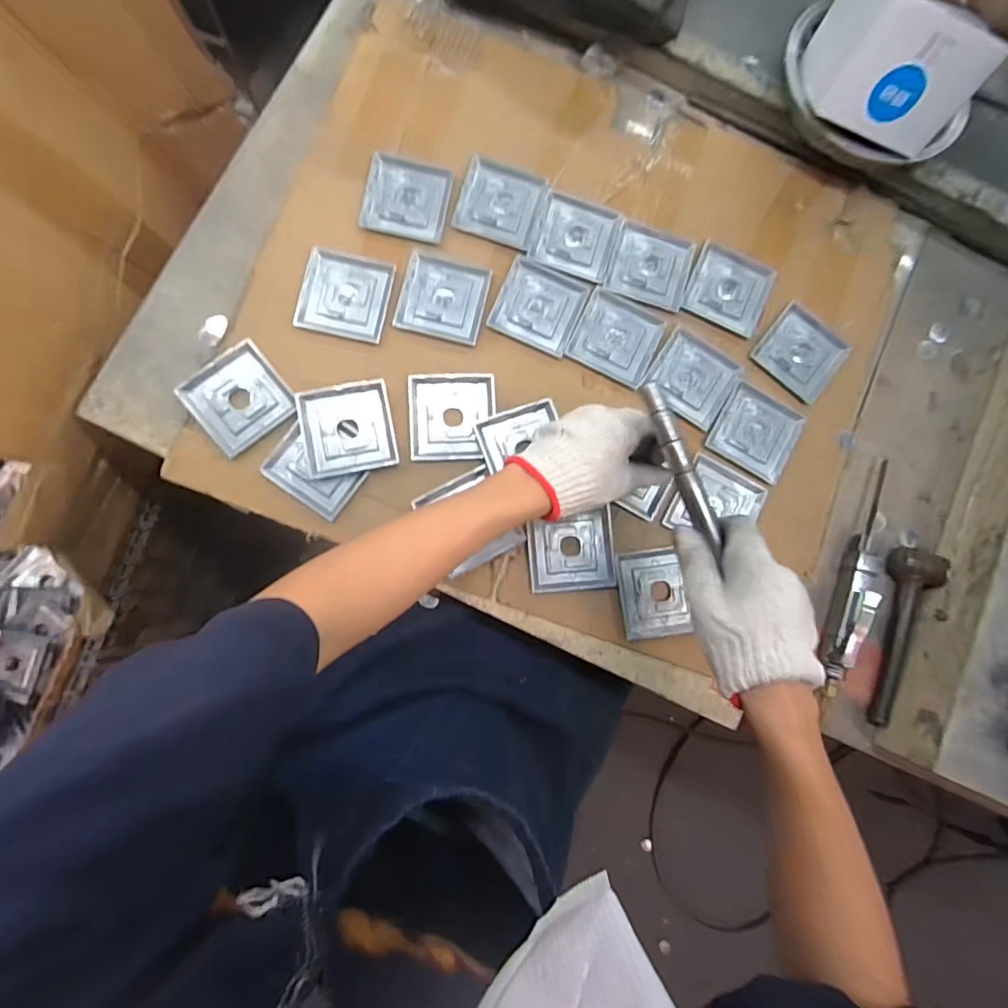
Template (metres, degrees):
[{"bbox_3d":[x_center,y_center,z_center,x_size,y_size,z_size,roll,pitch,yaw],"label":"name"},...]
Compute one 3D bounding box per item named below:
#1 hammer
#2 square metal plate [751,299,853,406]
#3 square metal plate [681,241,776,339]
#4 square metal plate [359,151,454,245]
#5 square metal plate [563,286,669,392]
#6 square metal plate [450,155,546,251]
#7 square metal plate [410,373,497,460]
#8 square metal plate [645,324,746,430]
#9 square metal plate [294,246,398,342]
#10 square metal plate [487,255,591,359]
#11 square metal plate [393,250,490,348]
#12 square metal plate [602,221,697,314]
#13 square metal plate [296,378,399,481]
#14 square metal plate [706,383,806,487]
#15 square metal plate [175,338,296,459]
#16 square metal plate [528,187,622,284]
[{"bbox_3d":[0.425,0.140,0.541,0.043,0.028,0.186,13,83,-3],"label":"hammer"},{"bbox_3d":[0.343,-0.174,0.590,0.090,0.013,0.098,41,82,1],"label":"square metal plate"},{"bbox_3d":[0.260,-0.248,0.592,0.089,0.005,0.087,23,82,-2],"label":"square metal plate"},{"bbox_3d":[-0.108,-0.340,0.572,0.091,0.004,0.090,10,83,-4],"label":"square metal plate"},{"bbox_3d":[0.127,-0.187,0.575,0.090,0.004,0.092,26,82,-1],"label":"square metal plate"},{"bbox_3d":[-0.003,-0.339,0.579,0.090,0.004,0.091,17,82,-3],"label":"square metal plate"},{"bbox_3d":[-0.054,-0.092,0.543,0.089,0.007,0.092,-2,84,-5],"label":"square metal plate"},{"bbox_3d":[0.213,-0.142,0.578,0.088,0.011,0.091,34,82,0],"label":"square metal plate"},{"bbox_3d":[-0.170,-0.225,0.550,0.091,0.004,0.093,11,83,-3],"label":"square metal plate"},{"bbox_3d":[0.040,-0.221,0.571,0.088,0.004,0.094,24,82,-2],"label":"square metal plate"},{"bbox_3d":[-0.066,-0.226,0.561,0.090,0.004,0.089,13,83,-3],"label":"square metal plate"},{"bbox_3d":[0.169,-0.275,0.589,0.090,0.006,0.091,17,82,-3],"label":"square metal plate"},{"bbox_3d":[-0.161,-0.077,0.529,0.090,0.011,0.091,-11,85,-6],"label":"square metal plate"},{"bbox_3d":[0.281,-0.080,0.577,0.088,0.014,0.086,29,82,-1],"label":"square metal plate"},{"bbox_3d":[-0.273,-0.109,0.528,0.090,0.007,0.091,-38,88,-8],"label":"square metal plate"},{"bbox_3d":[0.083,-0.305,0.586,0.090,0.008,0.092,18,82,-3],"label":"square metal plate"}]

